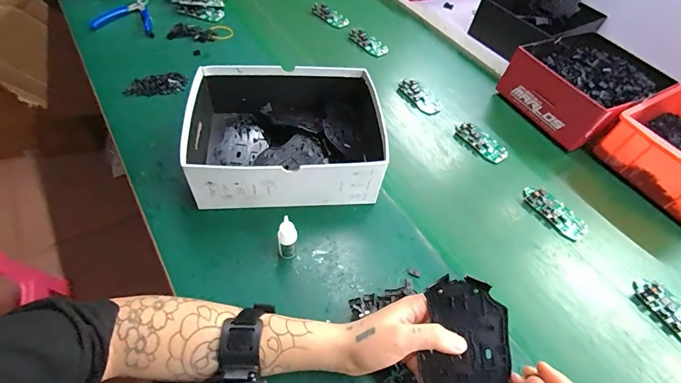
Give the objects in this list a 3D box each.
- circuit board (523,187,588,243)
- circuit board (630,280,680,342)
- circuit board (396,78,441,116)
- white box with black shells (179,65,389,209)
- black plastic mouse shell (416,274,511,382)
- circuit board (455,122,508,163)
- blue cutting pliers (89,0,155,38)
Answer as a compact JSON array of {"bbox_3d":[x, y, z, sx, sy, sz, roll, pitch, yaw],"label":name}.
[{"bbox_3d":[0.319,0.028,0.528,0.046,0.010,0.097,-27,61,-26],"label":"circuit board"},{"bbox_3d":[0.422,0.154,0.451,0.052,0.014,0.094,-24,59,-25],"label":"circuit board"},{"bbox_3d":[0.148,-0.177,0.656,0.049,0.014,0.090,-23,59,-24],"label":"circuit board"},{"bbox_3d":[-0.073,-0.084,0.491,0.241,0.086,0.191,-1,53,-10],"label":"white box with black shells"},{"bbox_3d":[0.107,0.135,0.306,0.068,0.008,0.114,4,79,16],"label":"black plastic mouse shell"},{"bbox_3d":[0.239,-0.085,0.607,0.045,0.020,0.095,-35,64,-30],"label":"circuit board"},{"bbox_3d":[-0.430,-0.340,0.699,0.105,0.019,0.135,-14,56,-18],"label":"blue cutting pliers"}]

